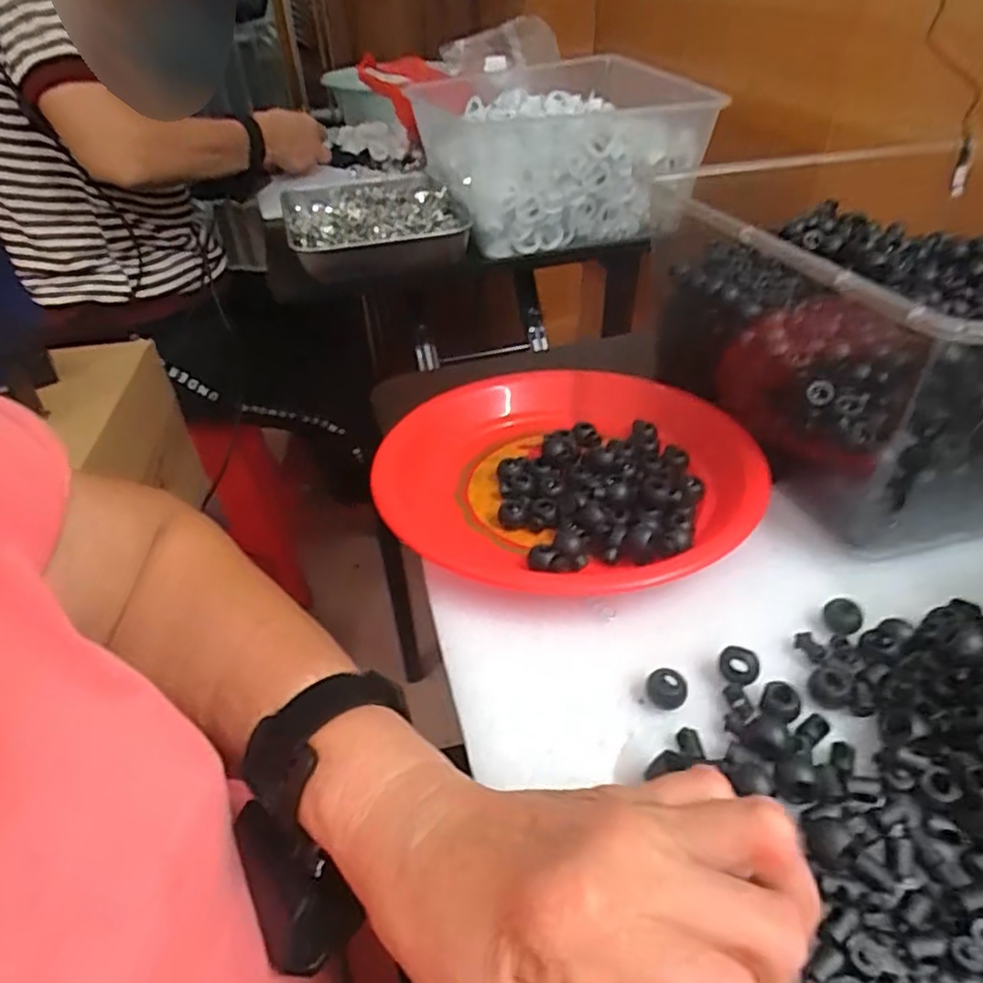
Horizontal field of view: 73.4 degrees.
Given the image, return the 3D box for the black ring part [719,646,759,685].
[{"bbox_3d":[0.111,0.079,0.297,0.016,0.010,0.015,-2,40,2],"label":"black ring part"}]

